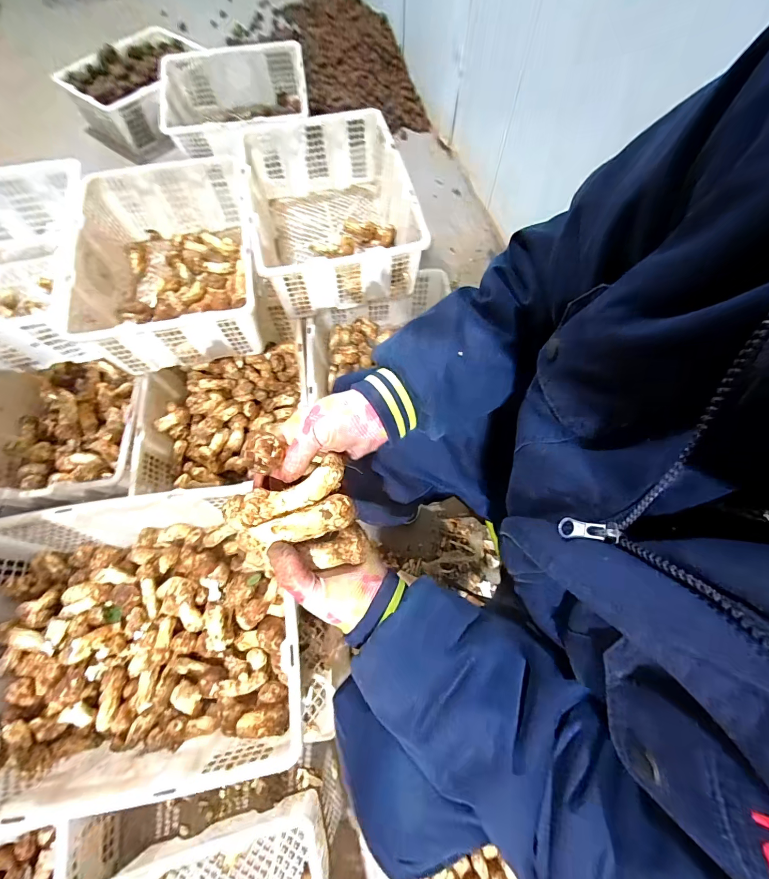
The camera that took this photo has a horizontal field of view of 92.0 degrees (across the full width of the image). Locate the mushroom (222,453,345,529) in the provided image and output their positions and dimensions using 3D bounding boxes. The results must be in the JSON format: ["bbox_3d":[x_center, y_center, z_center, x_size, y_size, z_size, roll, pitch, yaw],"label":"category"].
[{"bbox_3d":[-0.082,0.045,0.309,0.103,0.027,0.036,-22,68,-10],"label":"mushroom"}]

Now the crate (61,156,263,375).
[{"bbox_3d":[-0.454,-0.376,0.828,0.363,0.177,0.443,-10,67,-4],"label":"crate"}]

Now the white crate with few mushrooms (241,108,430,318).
[{"bbox_3d":[-0.120,-0.517,0.859,0.357,0.158,0.441,-8,67,-3],"label":"white crate with few mushrooms"}]

